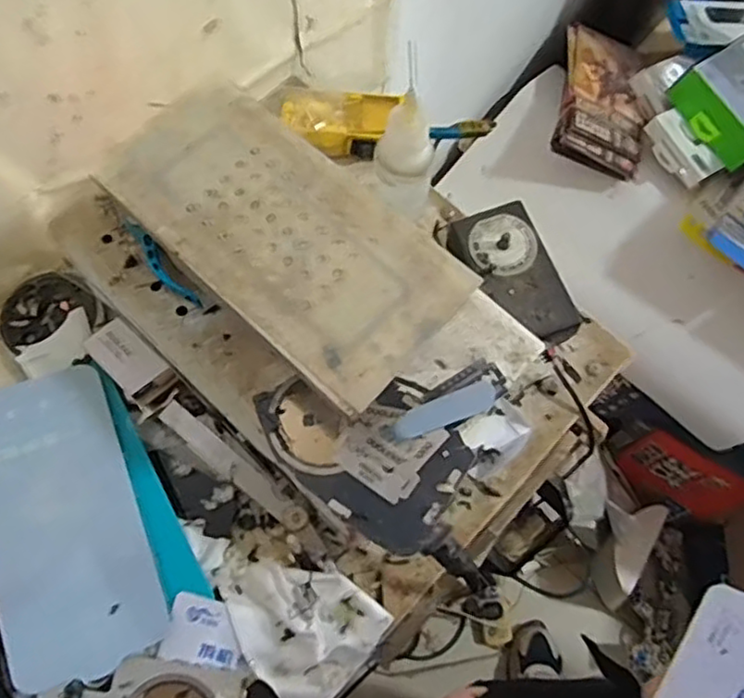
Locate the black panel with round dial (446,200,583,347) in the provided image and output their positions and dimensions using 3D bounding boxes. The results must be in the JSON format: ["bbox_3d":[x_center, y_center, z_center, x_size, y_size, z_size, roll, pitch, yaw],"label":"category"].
[{"bbox_3d":[0.086,-0.046,0.401,0.050,0.014,0.093,-20,71,-9],"label":"black panel with round dial"}]

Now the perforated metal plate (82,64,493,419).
[{"bbox_3d":[-0.041,-0.054,0.295,0.166,0.006,0.082,41,73,13],"label":"perforated metal plate"}]

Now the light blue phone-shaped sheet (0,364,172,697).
[{"bbox_3d":[-0.169,0.092,0.360,0.078,0.009,0.161,-19,74,-13],"label":"light blue phone-shaped sheet"}]

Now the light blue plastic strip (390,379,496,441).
[{"bbox_3d":[0.037,0.031,0.320,0.054,0.008,0.015,-25,72,-3],"label":"light blue plastic strip"}]

